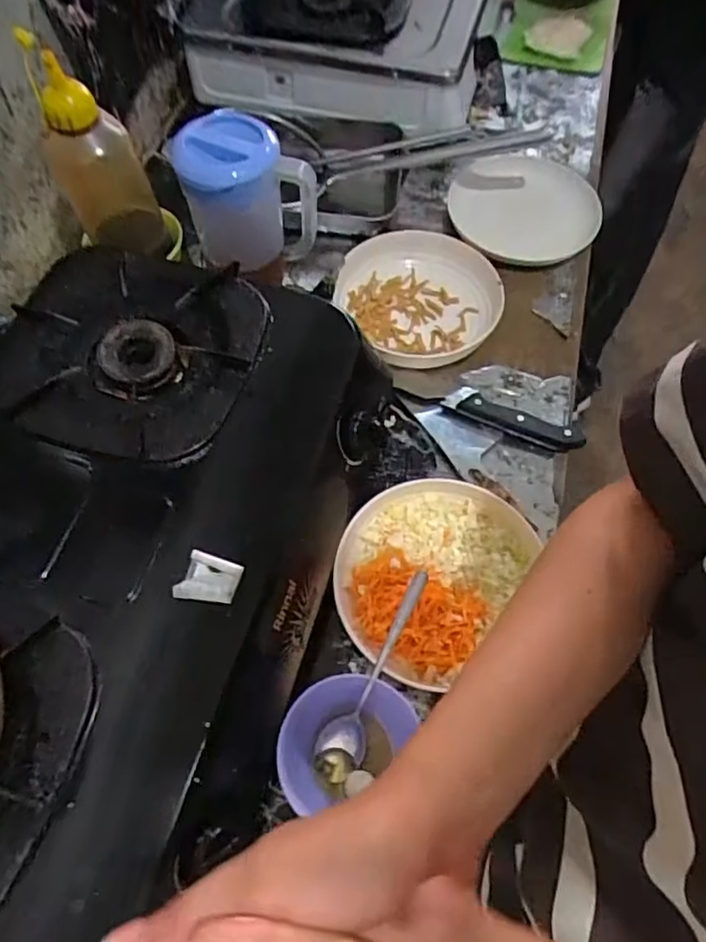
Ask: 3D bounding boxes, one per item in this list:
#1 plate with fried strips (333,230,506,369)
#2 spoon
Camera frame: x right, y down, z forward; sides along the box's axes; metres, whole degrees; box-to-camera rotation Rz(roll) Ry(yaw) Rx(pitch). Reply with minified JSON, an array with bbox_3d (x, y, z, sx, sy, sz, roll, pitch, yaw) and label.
[{"bbox_3d":[0.080,-0.200,0.717,0.166,0.047,0.184,-18,64,-10],"label":"plate with fried strips"},{"bbox_3d":[0.020,0.155,0.481,0.037,0.019,0.182,26,110,13],"label":"spoon"}]

